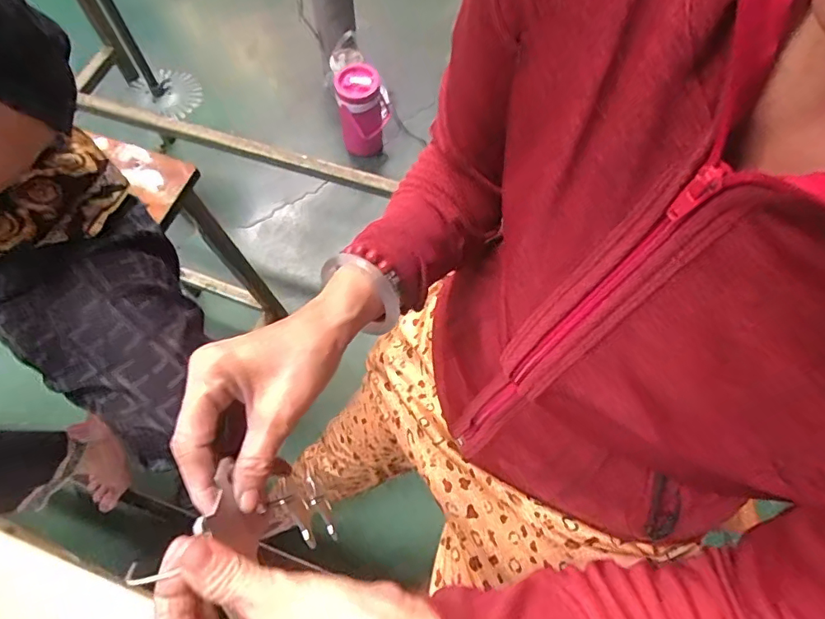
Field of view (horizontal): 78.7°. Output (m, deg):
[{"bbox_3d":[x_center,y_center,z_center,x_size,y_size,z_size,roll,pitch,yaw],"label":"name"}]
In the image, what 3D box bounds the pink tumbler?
[{"bbox_3d":[-0.135,-0.548,1.427,0.131,0.258,0.136,0,66,0],"label":"pink tumbler"}]

